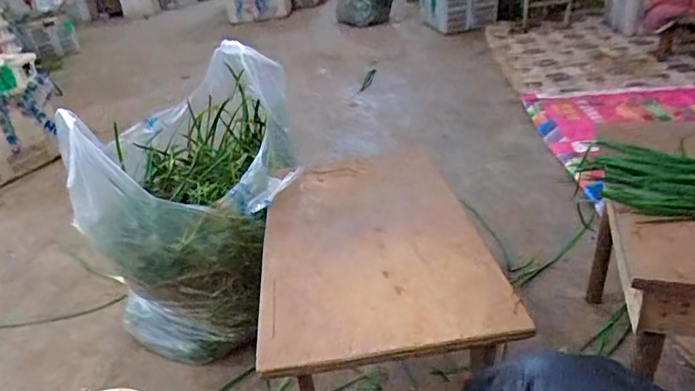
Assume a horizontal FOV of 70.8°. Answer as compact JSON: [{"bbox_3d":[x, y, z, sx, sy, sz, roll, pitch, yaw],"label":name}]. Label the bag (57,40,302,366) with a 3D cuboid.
[{"bbox_3d":[-0.331,0.007,1.153,0.441,0.547,0.516,-10,31,-6],"label":"bag"}]

